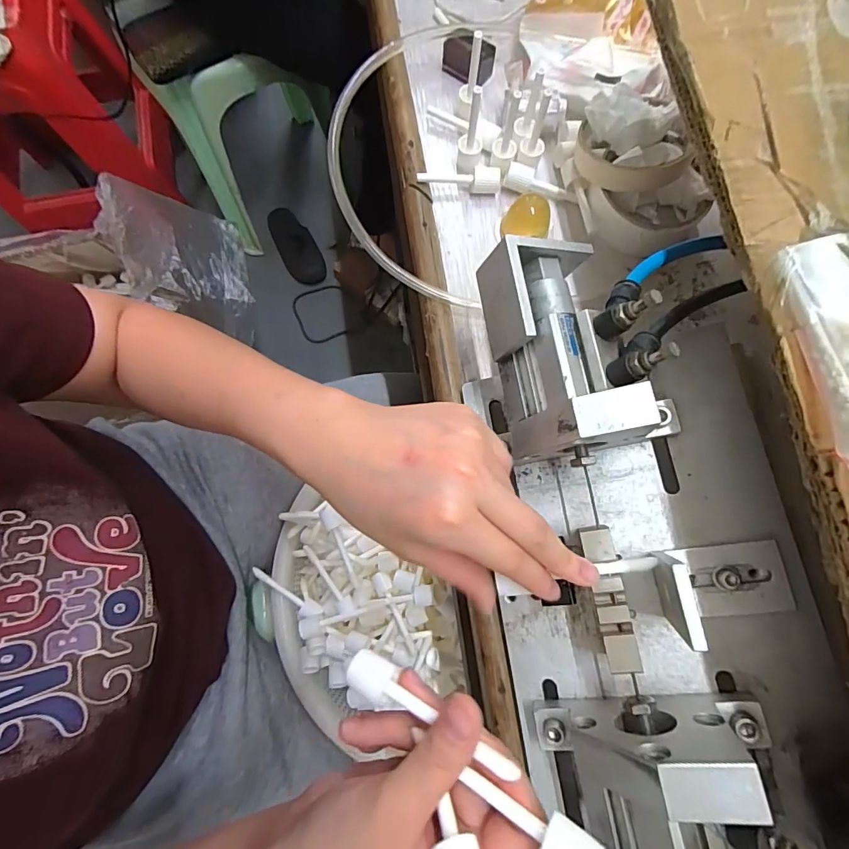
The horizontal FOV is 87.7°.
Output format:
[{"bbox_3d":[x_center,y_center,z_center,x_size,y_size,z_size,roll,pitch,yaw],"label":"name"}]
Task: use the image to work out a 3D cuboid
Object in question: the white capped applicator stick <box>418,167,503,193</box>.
[{"bbox_3d":[0.028,-0.196,0.350,0.065,0.015,0.016,6,77,2],"label":"white capped applicator stick"}]

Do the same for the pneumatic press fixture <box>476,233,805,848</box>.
[{"bbox_3d":[0.110,0.075,0.231,0.131,0.095,0.370,-9,79,-2],"label":"pneumatic press fixture"}]

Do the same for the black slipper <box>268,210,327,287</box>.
[{"bbox_3d":[-0.326,-0.455,1.113,0.092,0.043,0.219,-29,78,-6],"label":"black slipper"}]

